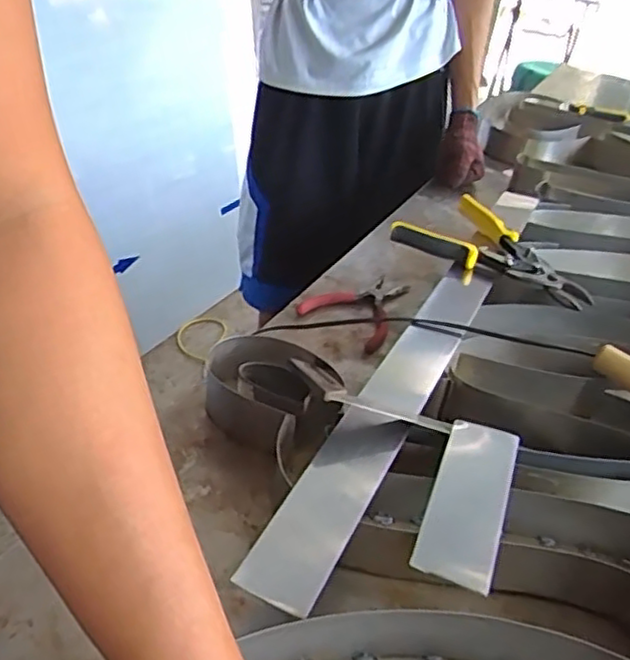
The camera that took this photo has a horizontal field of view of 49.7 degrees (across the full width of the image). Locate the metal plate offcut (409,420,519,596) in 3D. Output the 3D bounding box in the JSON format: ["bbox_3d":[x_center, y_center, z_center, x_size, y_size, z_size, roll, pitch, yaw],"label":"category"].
[{"bbox_3d":[0.110,0.118,0.486,0.052,0.008,0.147,15,35,14],"label":"metal plate offcut"}]

